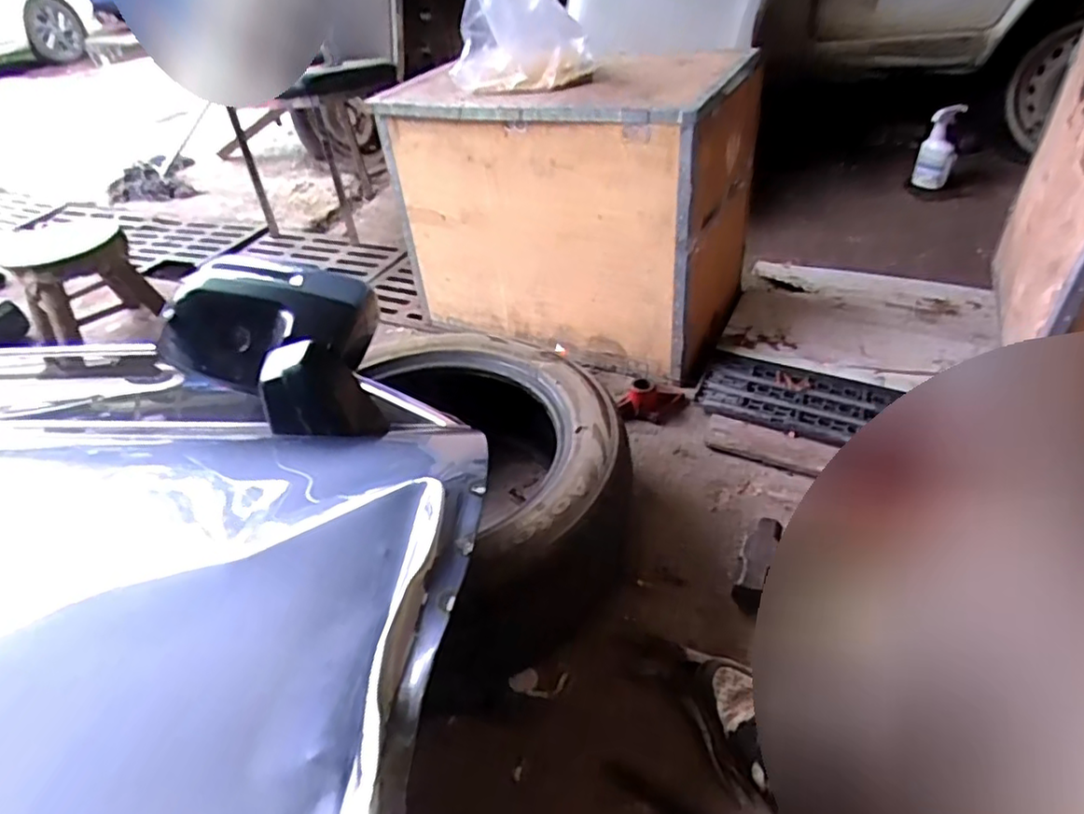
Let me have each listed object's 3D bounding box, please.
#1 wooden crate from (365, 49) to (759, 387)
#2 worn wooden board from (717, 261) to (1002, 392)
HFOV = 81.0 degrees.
[{"bbox_3d":[0.035,-0.406,1.370,0.710,0.555,0.359,18,45,27],"label":"wooden crate"},{"bbox_3d":[0.669,-0.194,1.359,0.491,0.030,0.418,11,42,26],"label":"worn wooden board"}]

